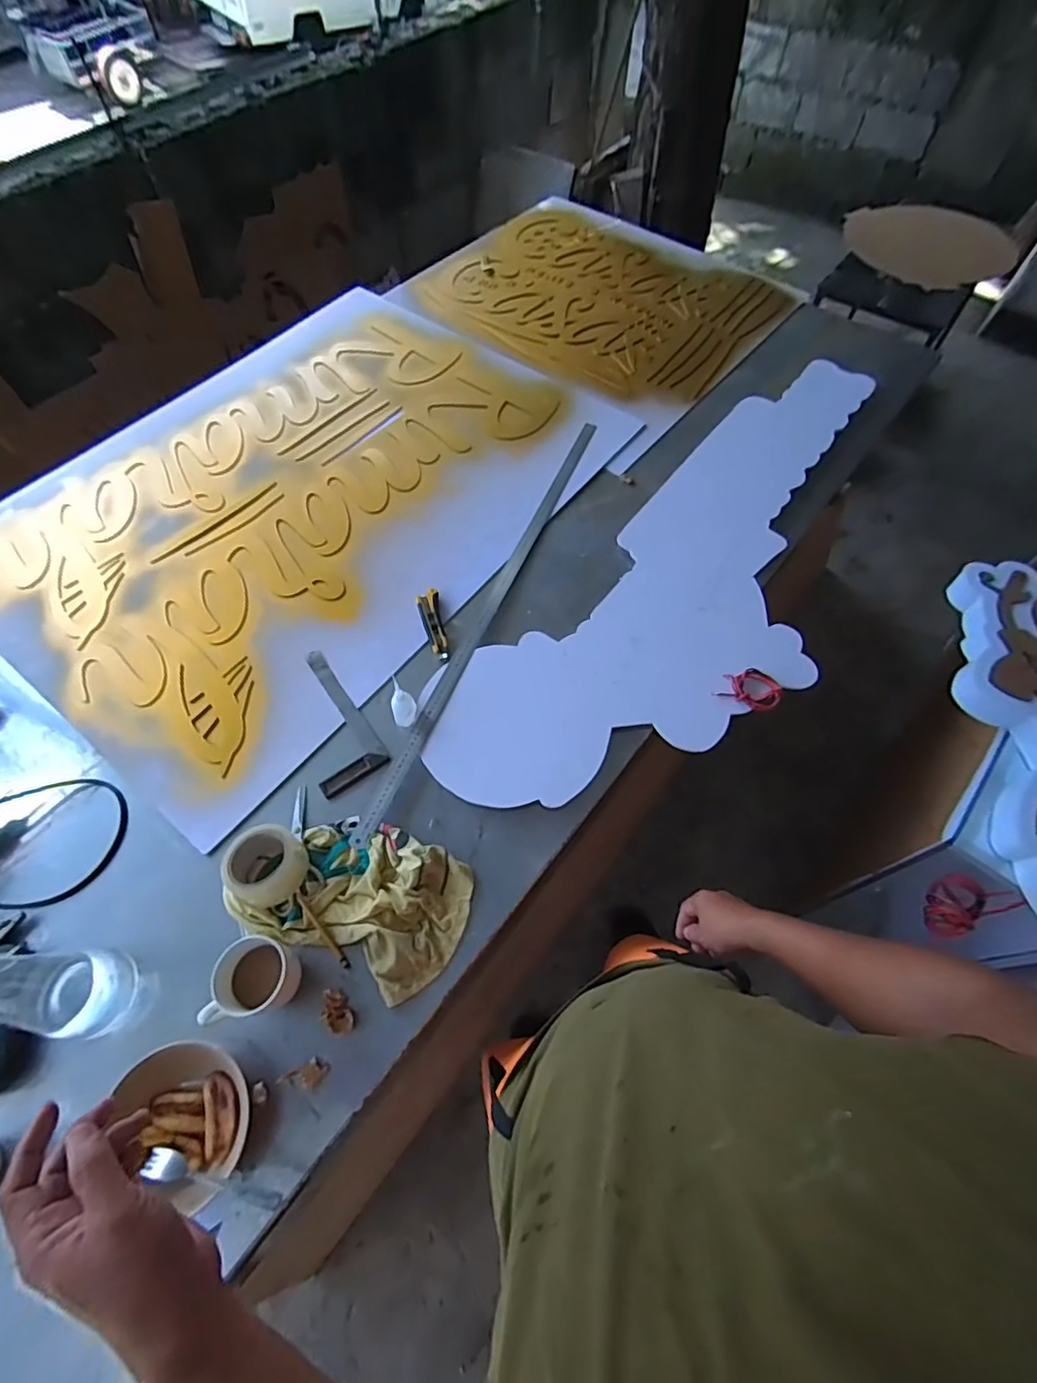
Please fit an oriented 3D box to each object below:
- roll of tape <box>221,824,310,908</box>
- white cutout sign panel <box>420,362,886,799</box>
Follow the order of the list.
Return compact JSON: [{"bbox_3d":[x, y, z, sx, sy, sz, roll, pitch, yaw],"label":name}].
[{"bbox_3d":[-0.345,0.241,0.792,0.100,0.055,0.102,0,61,0],"label":"roll of tape"},{"bbox_3d":[0.393,-0.241,1.086,0.426,0.023,1.280,39,68,19],"label":"white cutout sign panel"}]

